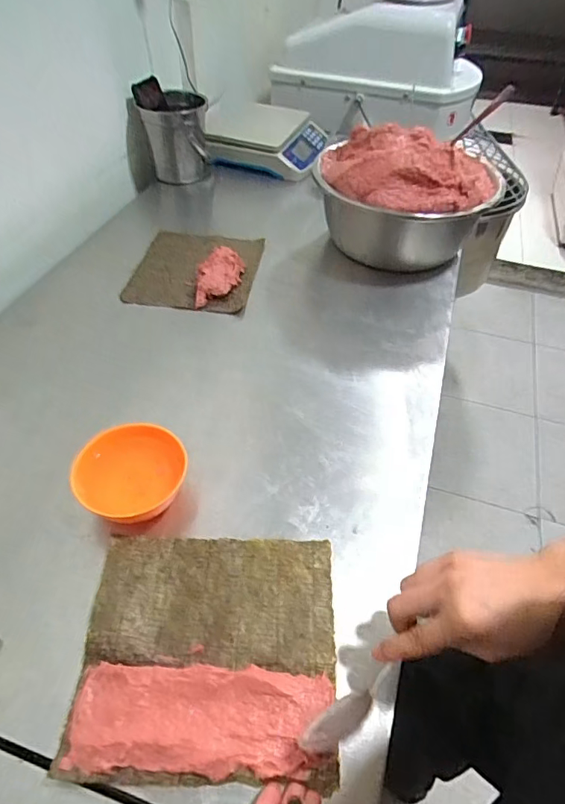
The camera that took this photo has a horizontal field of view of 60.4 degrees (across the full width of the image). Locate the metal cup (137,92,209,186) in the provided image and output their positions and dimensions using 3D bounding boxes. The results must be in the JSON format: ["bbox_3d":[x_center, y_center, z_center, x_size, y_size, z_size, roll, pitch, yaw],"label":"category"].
[{"bbox_3d":[-0.209,-0.519,0.949,0.119,0.129,0.135,-7,50,-8],"label":"metal cup"}]

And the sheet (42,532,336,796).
[{"bbox_3d":[-0.058,0.194,0.395,0.196,0.017,0.180,2,49,-1],"label":"sheet"}]

